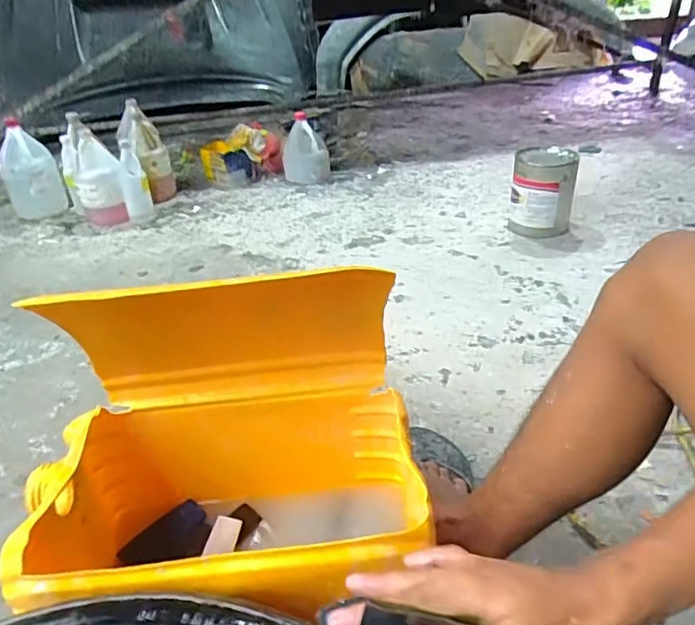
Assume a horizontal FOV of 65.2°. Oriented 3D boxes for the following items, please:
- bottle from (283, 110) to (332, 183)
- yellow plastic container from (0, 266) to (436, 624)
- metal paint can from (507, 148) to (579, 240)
[{"bbox_3d":[-0.143,-0.564,1.881,0.153,0.202,0.149,-2,34,2],"label":"bottle"},{"bbox_3d":[-0.126,0.158,0.560,0.380,0.385,0.249,-5,32,-2],"label":"yellow plastic container"},{"bbox_3d":[0.536,-0.331,1.492,0.160,0.208,0.140,9,36,19],"label":"metal paint can"}]

